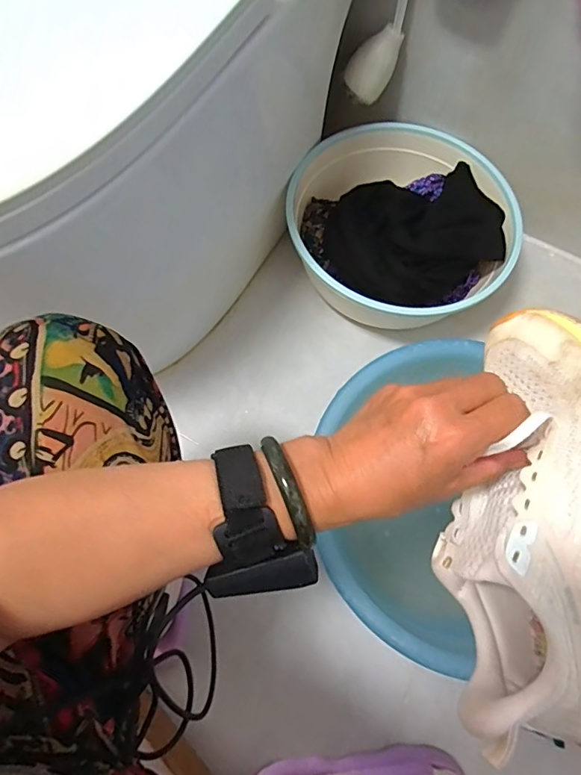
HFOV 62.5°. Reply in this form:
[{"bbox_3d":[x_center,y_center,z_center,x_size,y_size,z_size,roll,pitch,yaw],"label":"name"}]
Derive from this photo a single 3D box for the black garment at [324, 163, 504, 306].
[{"bbox_3d":[0.198,-0.241,0.744,0.276,0.102,0.224,-5,71,-4],"label":"black garment"}]

